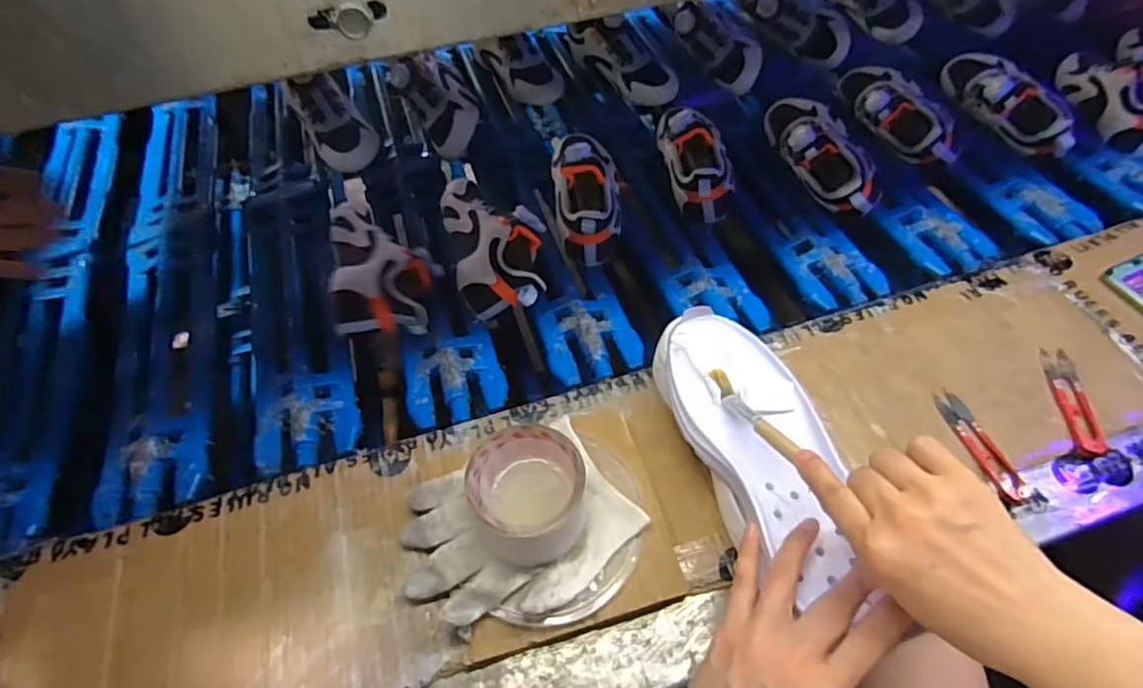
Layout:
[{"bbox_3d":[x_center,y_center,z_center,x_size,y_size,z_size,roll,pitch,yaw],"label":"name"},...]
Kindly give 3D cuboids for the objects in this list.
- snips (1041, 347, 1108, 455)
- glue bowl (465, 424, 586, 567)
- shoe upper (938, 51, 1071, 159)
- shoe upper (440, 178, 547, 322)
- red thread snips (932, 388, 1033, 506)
[{"bbox_3d":[0.420,0.045,0.493,0.025,0.007,0.099,6,57,5],"label":"snips"},{"bbox_3d":[-0.031,0.106,0.416,0.077,0.049,0.079,-1,57,1],"label":"glue bowl"},{"bbox_3d":[0.557,-0.321,0.757,0.071,0.057,0.214,-5,57,-1],"label":"shoe upper"},{"bbox_3d":[-0.083,-0.114,0.629,0.092,0.052,0.194,-14,58,-7],"label":"shoe upper"},{"bbox_3d":[0.331,0.082,0.478,0.025,0.012,0.098,-16,58,-9],"label":"red thread snips"}]

